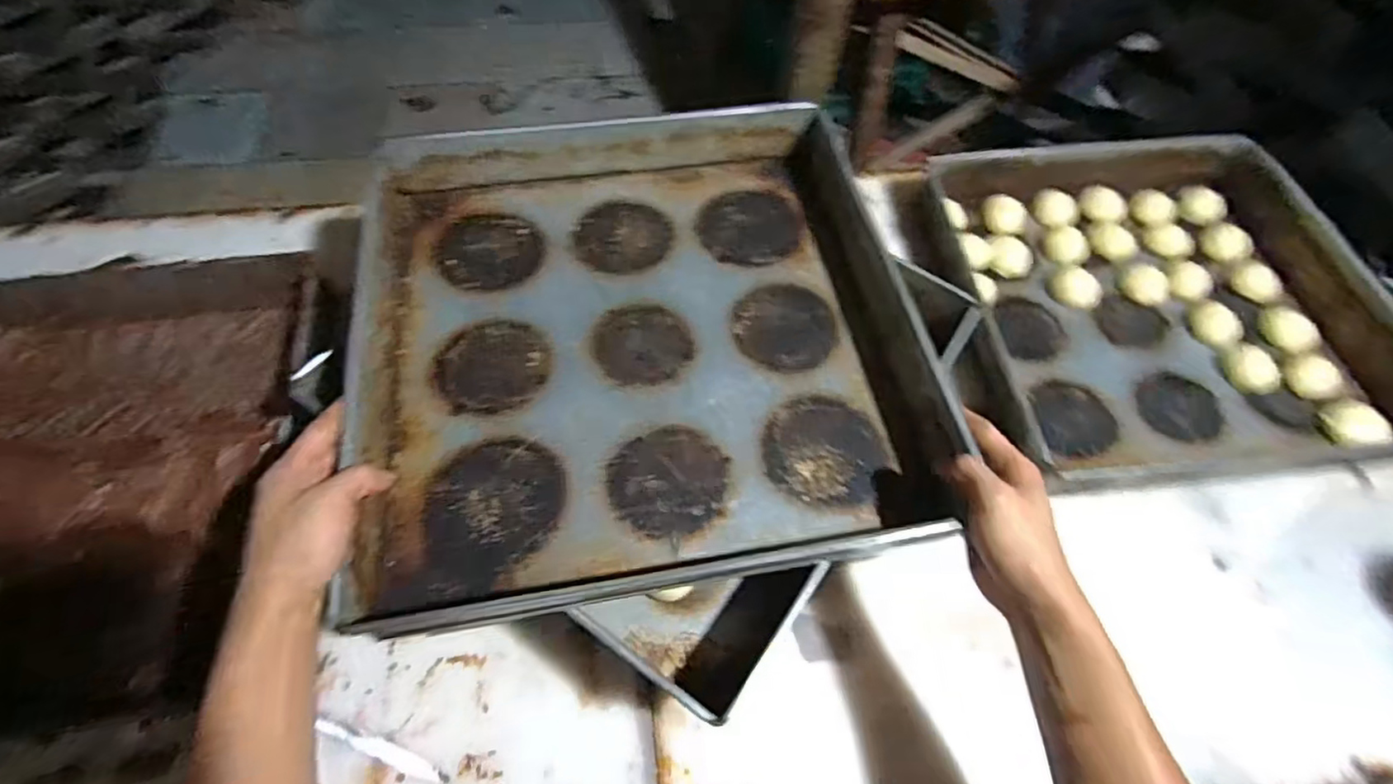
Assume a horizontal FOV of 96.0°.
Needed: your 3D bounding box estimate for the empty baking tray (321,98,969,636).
[{"bbox_3d":[-0.042,-0.058,0.506,0.419,0.091,0.420,-10,60,-9],"label":"empty baking tray"}]

